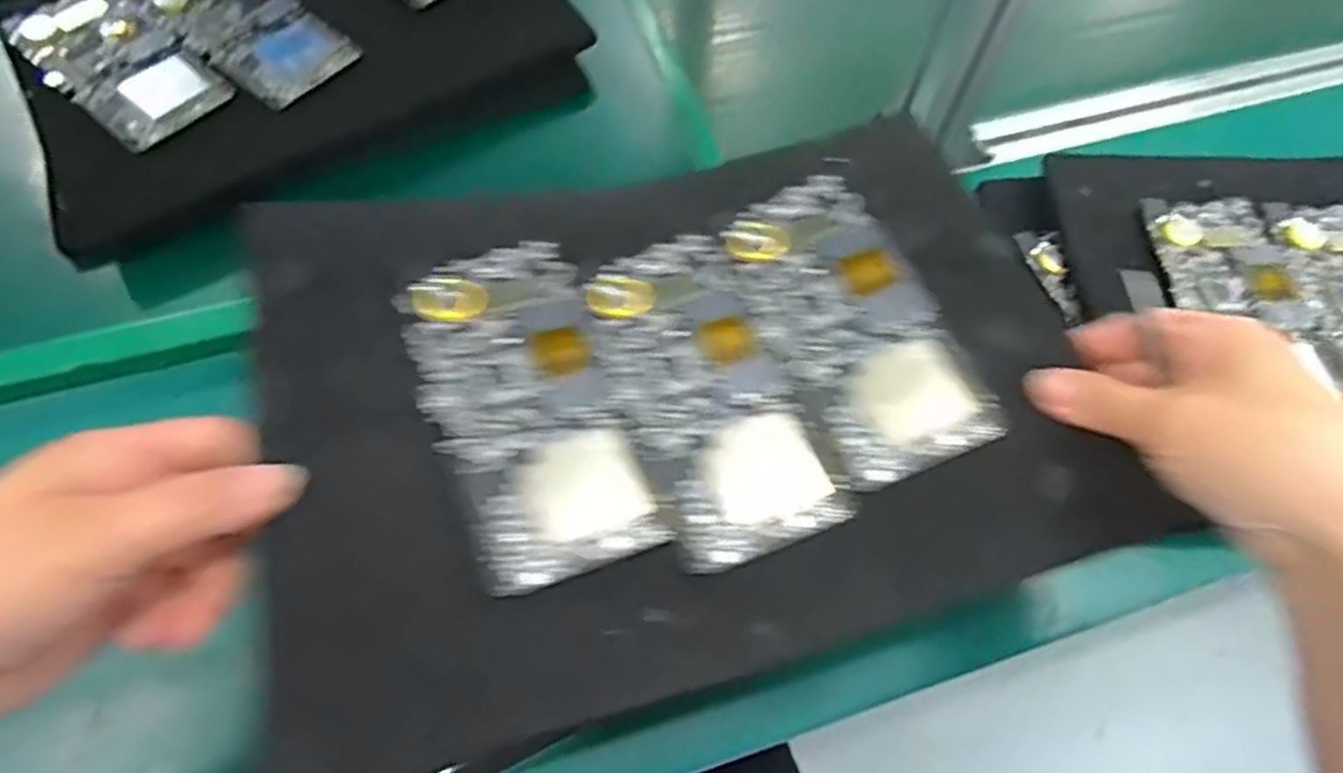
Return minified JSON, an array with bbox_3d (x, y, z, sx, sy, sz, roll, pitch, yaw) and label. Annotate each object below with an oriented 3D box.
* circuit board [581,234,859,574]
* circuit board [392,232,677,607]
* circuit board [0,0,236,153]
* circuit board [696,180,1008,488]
[{"bbox_3d":[0.014,0.001,0.312,0.074,0.010,0.152,-21,65,-12],"label":"circuit board"},{"bbox_3d":[-0.062,0.006,0.296,0.076,0.004,0.153,-13,66,-21],"label":"circuit board"},{"bbox_3d":[-0.367,-0.217,0.459,0.148,0.015,0.075,35,67,16],"label":"circuit board"},{"bbox_3d":[0.080,-0.032,0.323,0.079,0.007,0.151,-18,64,-10],"label":"circuit board"}]

